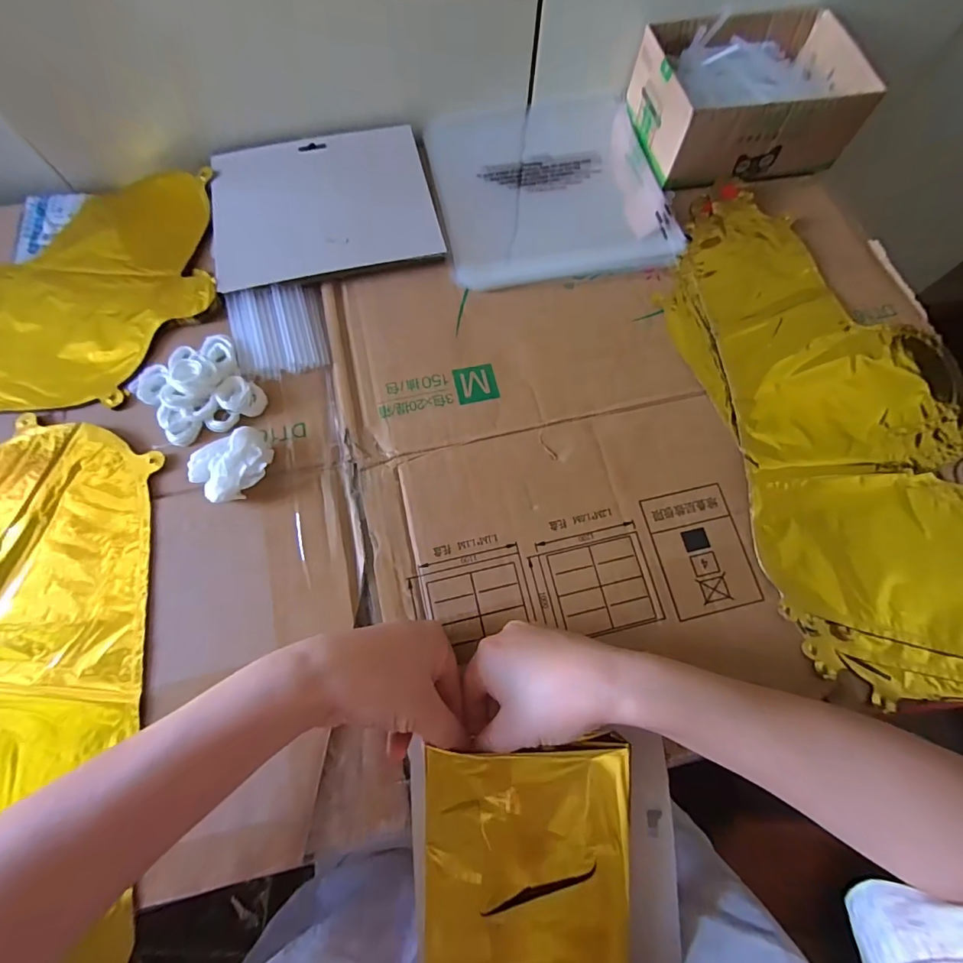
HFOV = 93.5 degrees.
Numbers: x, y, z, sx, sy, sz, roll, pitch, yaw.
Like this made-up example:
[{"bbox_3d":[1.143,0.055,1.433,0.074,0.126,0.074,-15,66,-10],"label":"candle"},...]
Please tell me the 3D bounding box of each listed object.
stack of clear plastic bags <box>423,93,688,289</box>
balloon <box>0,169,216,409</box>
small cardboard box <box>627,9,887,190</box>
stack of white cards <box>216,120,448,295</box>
[{"bbox_3d":[0.063,-0.293,0.443,0.213,0.017,0.233,-8,72,-4],"label":"stack of clear plastic bags"},{"bbox_3d":[-0.435,-0.163,0.383,0.394,0.008,0.231,-6,72,-3],"label":"balloon"},{"bbox_3d":[0.257,-0.373,0.441,0.193,0.065,0.139,-11,72,-5],"label":"small cardboard box"},{"bbox_3d":[-0.141,-0.250,0.411,0.194,0.010,0.155,-12,72,-5],"label":"stack of white cards"}]

